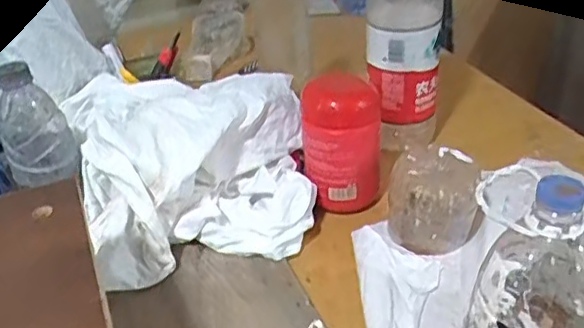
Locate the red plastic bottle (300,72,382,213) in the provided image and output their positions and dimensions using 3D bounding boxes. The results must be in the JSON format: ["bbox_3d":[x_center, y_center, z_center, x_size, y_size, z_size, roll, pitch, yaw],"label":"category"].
[{"bbox_3d":[0.055,-0.019,0.686,0.087,0.137,0.070,-3,33,2],"label":"red plastic bottle"}]

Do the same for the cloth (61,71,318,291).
[{"bbox_3d":[-0.114,-0.029,0.713,0.247,0.105,0.304,-12,33,-11],"label":"cloth"}]

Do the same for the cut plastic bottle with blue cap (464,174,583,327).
[{"bbox_3d":[0.188,0.097,0.458,0.100,0.161,0.080,24,42,36],"label":"cut plastic bottle with blue cap"}]

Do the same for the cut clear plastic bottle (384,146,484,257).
[{"bbox_3d":[0.146,0.035,0.643,0.095,0.080,0.087,3,33,10],"label":"cut clear plastic bottle"}]

